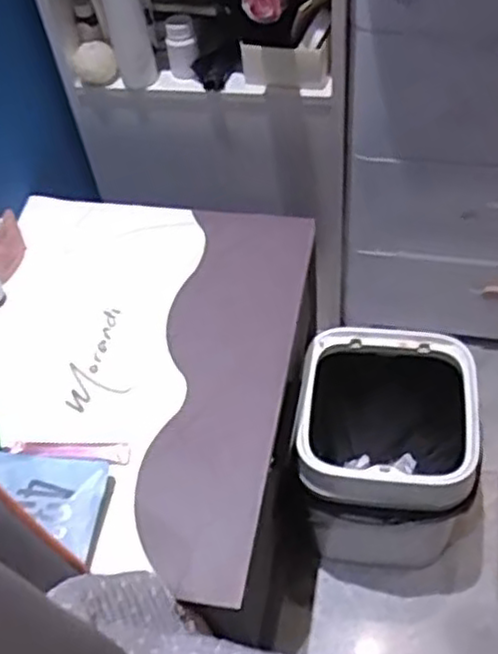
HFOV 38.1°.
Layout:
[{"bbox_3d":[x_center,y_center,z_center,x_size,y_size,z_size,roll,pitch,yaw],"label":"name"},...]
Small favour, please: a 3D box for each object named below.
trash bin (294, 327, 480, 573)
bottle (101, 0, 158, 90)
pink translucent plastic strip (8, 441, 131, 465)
[{"bbox_3d":[0.190,0.179,1.016,0.223,0.306,0.240,5,53,9],"label":"trash bin"},{"bbox_3d":[-0.160,-0.410,0.923,0.052,0.219,0.045,-9,52,-2],"label":"bottle"},{"bbox_3d":[-0.187,0.129,0.754,0.125,0.009,0.026,0,53,5],"label":"pink translucent plastic strip"}]

